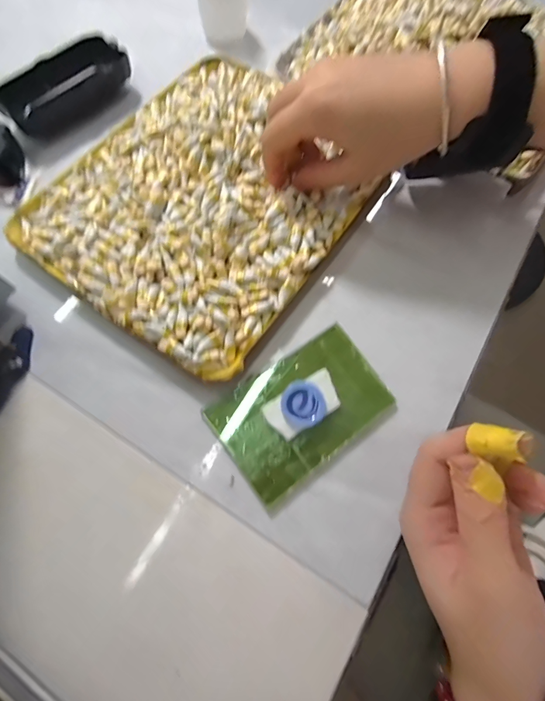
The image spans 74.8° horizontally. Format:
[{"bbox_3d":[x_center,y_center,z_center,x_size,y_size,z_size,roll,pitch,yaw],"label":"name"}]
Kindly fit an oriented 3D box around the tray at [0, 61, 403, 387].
[{"bbox_3d":[-0.045,-0.117,0.260,0.196,0.018,0.229,36,73,10],"label":"tray"}]

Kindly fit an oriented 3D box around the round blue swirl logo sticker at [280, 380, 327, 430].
[{"bbox_3d":[0.018,0.033,0.218,0.027,0.005,0.028,1,71,-2],"label":"round blue swirl logo sticker"}]

